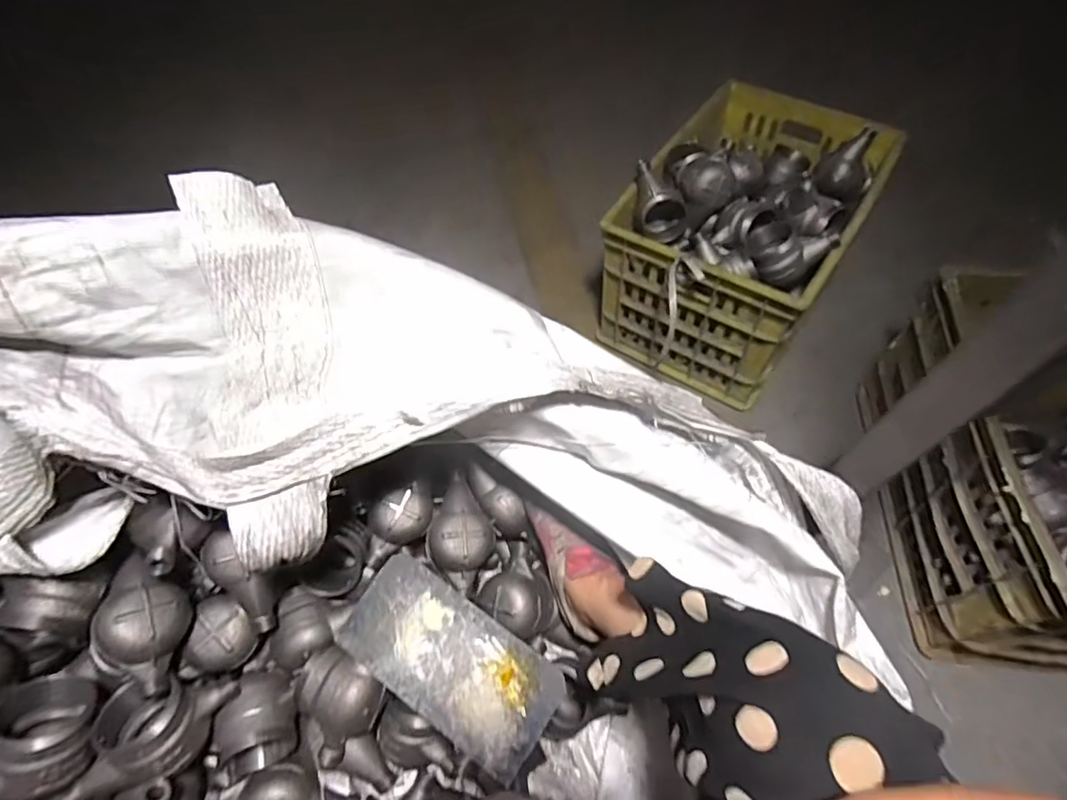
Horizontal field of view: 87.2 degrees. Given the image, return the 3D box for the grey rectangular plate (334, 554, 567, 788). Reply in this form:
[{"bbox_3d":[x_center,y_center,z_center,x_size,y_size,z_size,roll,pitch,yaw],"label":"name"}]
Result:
[{"bbox_3d":[-0.090,0.279,0.600,0.238,0.009,0.119,33,79,14],"label":"grey rectangular plate"}]

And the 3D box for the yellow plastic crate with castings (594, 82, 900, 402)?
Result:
[{"bbox_3d":[0.398,-0.315,1.083,0.341,0.347,0.518,31,64,19],"label":"yellow plastic crate with castings"}]

